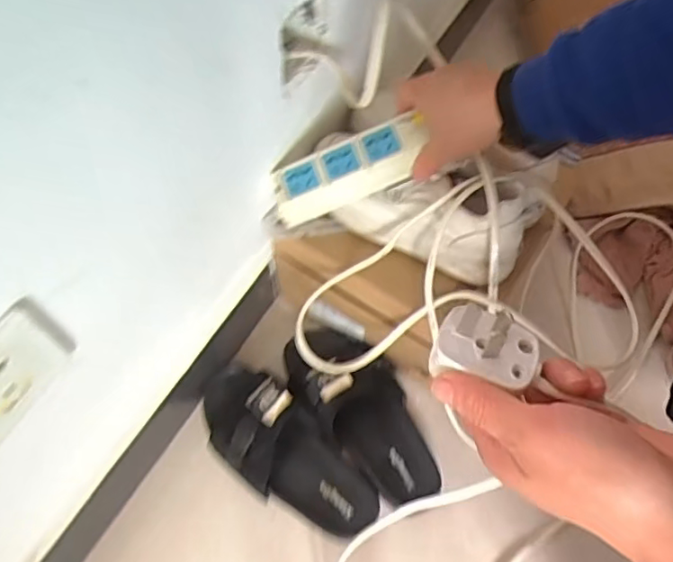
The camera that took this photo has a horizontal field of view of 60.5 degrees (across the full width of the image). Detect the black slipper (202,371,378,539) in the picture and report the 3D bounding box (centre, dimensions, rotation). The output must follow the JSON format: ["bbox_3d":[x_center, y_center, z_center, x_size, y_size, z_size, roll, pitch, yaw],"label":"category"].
[{"bbox_3d":[-0.056,0.191,0.650,0.234,0.064,0.106,41,68,4],"label":"black slipper"}]

